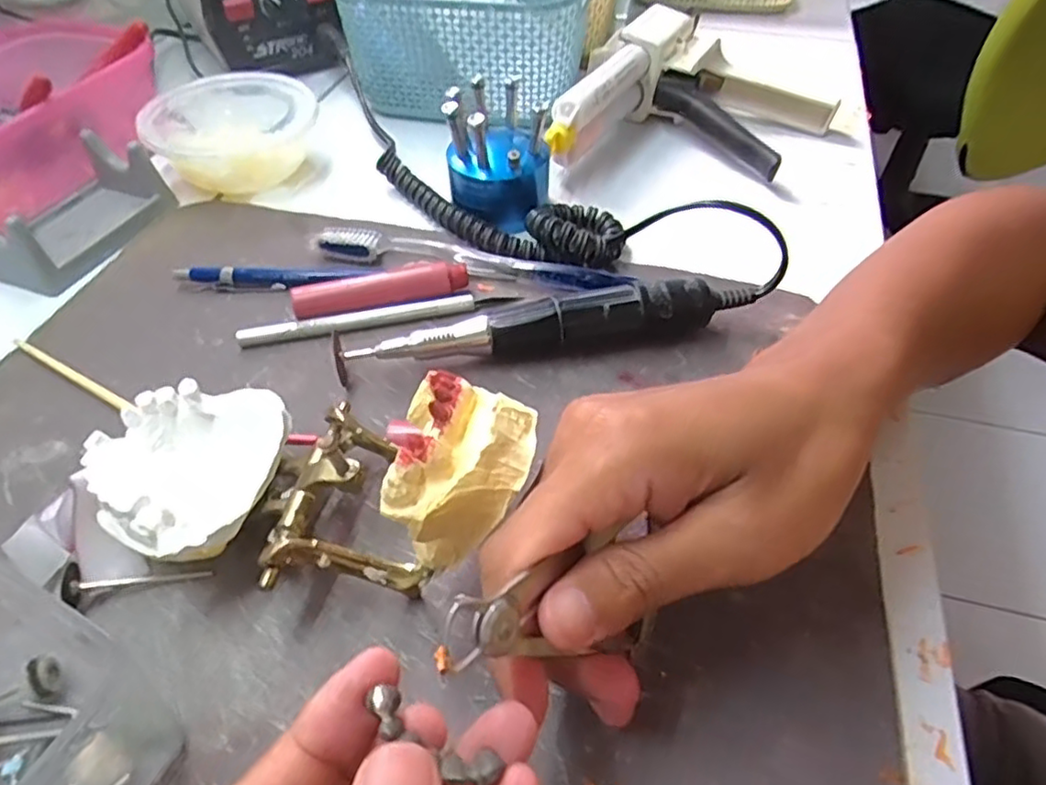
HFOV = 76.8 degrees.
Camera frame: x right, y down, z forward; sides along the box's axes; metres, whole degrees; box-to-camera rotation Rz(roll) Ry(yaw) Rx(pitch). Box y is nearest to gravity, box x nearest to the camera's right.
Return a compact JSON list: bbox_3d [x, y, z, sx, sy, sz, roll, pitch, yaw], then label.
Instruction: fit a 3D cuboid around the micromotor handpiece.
[{"bbox_3d":[0.016,-0.033,0.307,0.184,0.030,0.020,-6,49,-5],"label":"micromotor handpiece"}]

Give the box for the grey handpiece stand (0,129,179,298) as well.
[{"bbox_3d":[-0.256,-0.105,0.371,0.061,0.035,0.097,13,50,11],"label":"grey handpiece stand"}]

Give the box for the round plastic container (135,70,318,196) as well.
[{"bbox_3d":[-0.188,-0.167,0.429,0.100,0.043,0.100,0,49,0],"label":"round plastic container"}]

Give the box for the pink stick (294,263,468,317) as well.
[{"bbox_3d":[-0.071,-0.051,0.331,0.086,0.017,0.013,-11,49,-10],"label":"pink stick"}]

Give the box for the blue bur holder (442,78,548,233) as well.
[{"bbox_3d":[-0.013,-0.136,0.371,0.056,0.063,0.052,4,49,4],"label":"blue bur holder"}]

